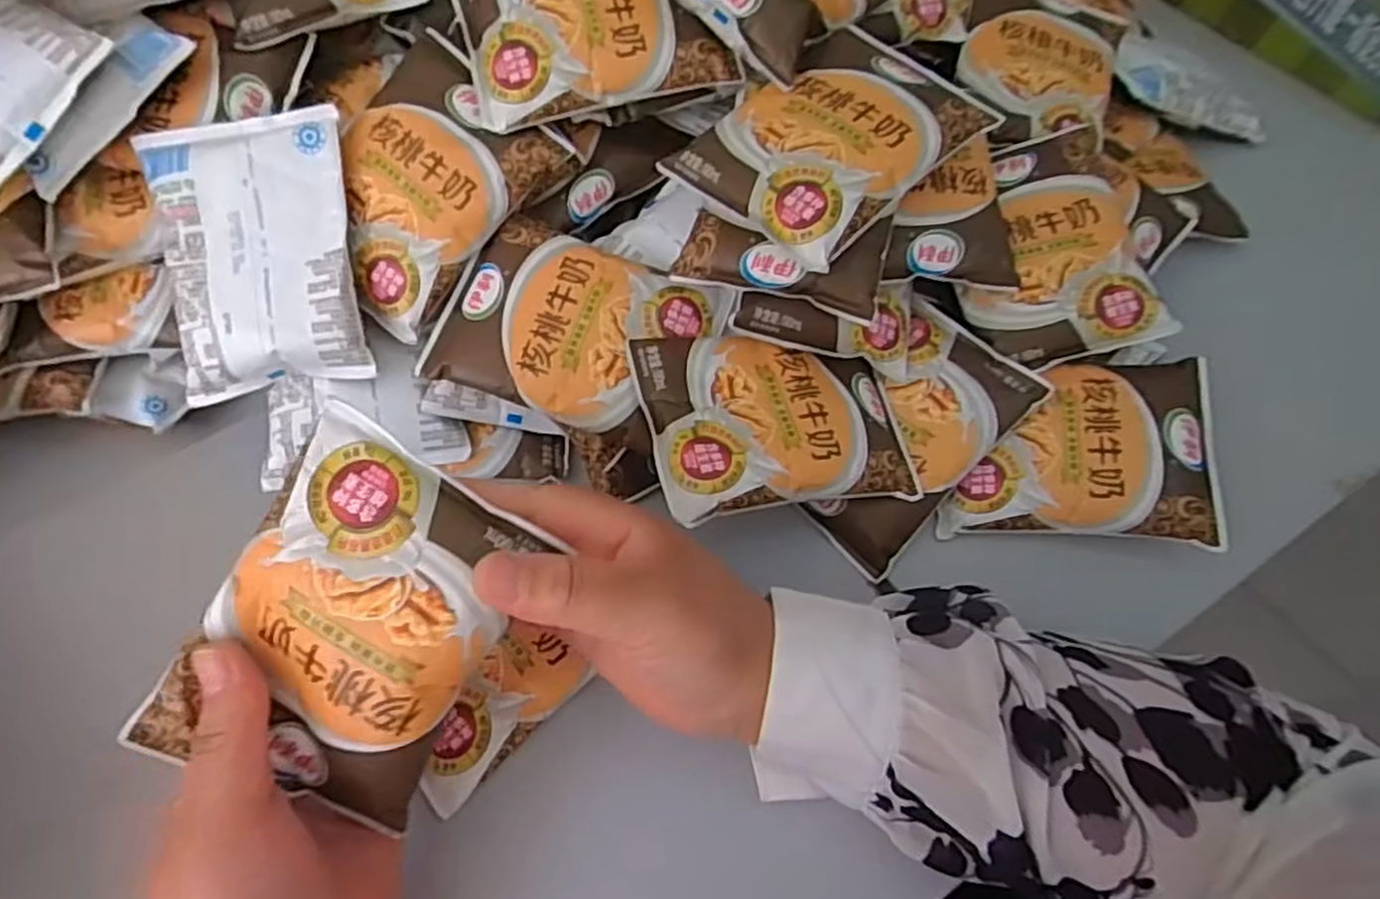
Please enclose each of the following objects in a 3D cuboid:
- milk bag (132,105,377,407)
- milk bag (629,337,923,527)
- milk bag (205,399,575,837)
[{"bbox_3d":[-0.208,-0.095,0.379,0.091,0.018,0.129,-8,90,-2],"label":"milk bag"},{"bbox_3d":[0.041,-0.014,0.383,0.125,0.026,0.093,-9,63,-15],"label":"milk bag"},{"bbox_3d":[-0.114,0.059,0.267,0.087,0.017,0.120,29,91,-4],"label":"milk bag"}]

